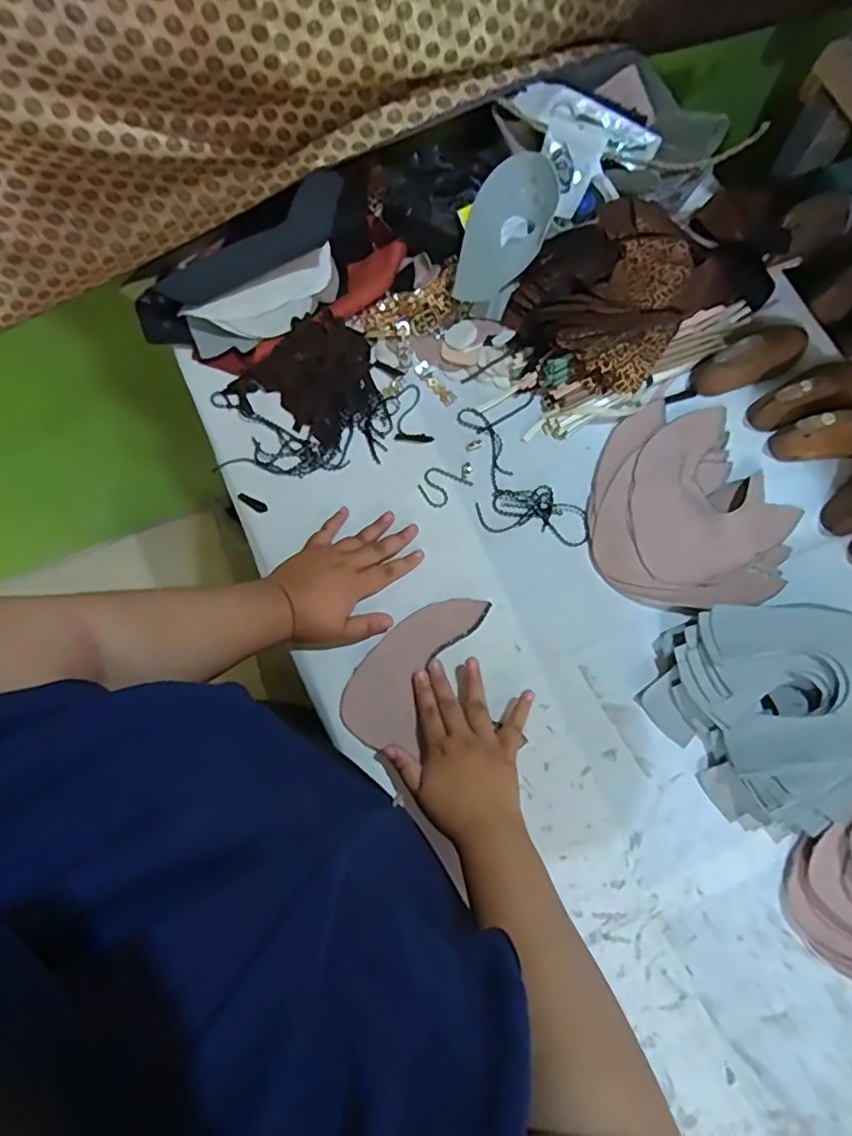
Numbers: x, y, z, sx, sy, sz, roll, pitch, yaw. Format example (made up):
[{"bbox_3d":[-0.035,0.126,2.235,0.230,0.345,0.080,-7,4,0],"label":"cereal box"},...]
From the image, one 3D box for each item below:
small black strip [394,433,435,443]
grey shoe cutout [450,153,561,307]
[{"bbox_3d":[-0.013,-0.145,0.667,0.043,0.004,0.011,-1,76,2],"label":"small black strip"},{"bbox_3d":[0.087,-0.370,0.663,0.080,0.011,0.159,24,103,-14],"label":"grey shoe cutout"}]

